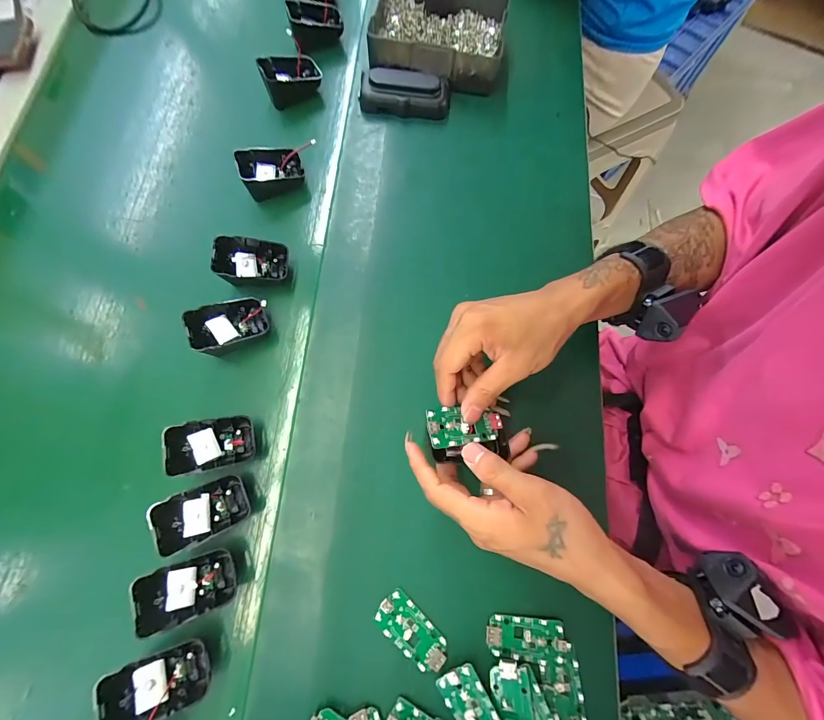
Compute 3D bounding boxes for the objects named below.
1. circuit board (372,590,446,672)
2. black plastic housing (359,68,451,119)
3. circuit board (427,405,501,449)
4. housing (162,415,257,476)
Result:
[{"bbox_3d":[0.000,0.222,0.286,0.063,0.009,0.032,41,79,10],"label":"circuit board"},{"bbox_3d":[-0.009,-0.321,0.416,0.105,0.029,0.042,0,75,0],"label":"black plastic housing"},{"bbox_3d":[0.043,0.054,0.282,0.064,0.007,0.031,3,73,-17],"label":"circuit board"},{"bbox_3d":[-0.179,0.075,0.313,0.069,0.025,0.046,-5,82,-26],"label":"housing"}]

